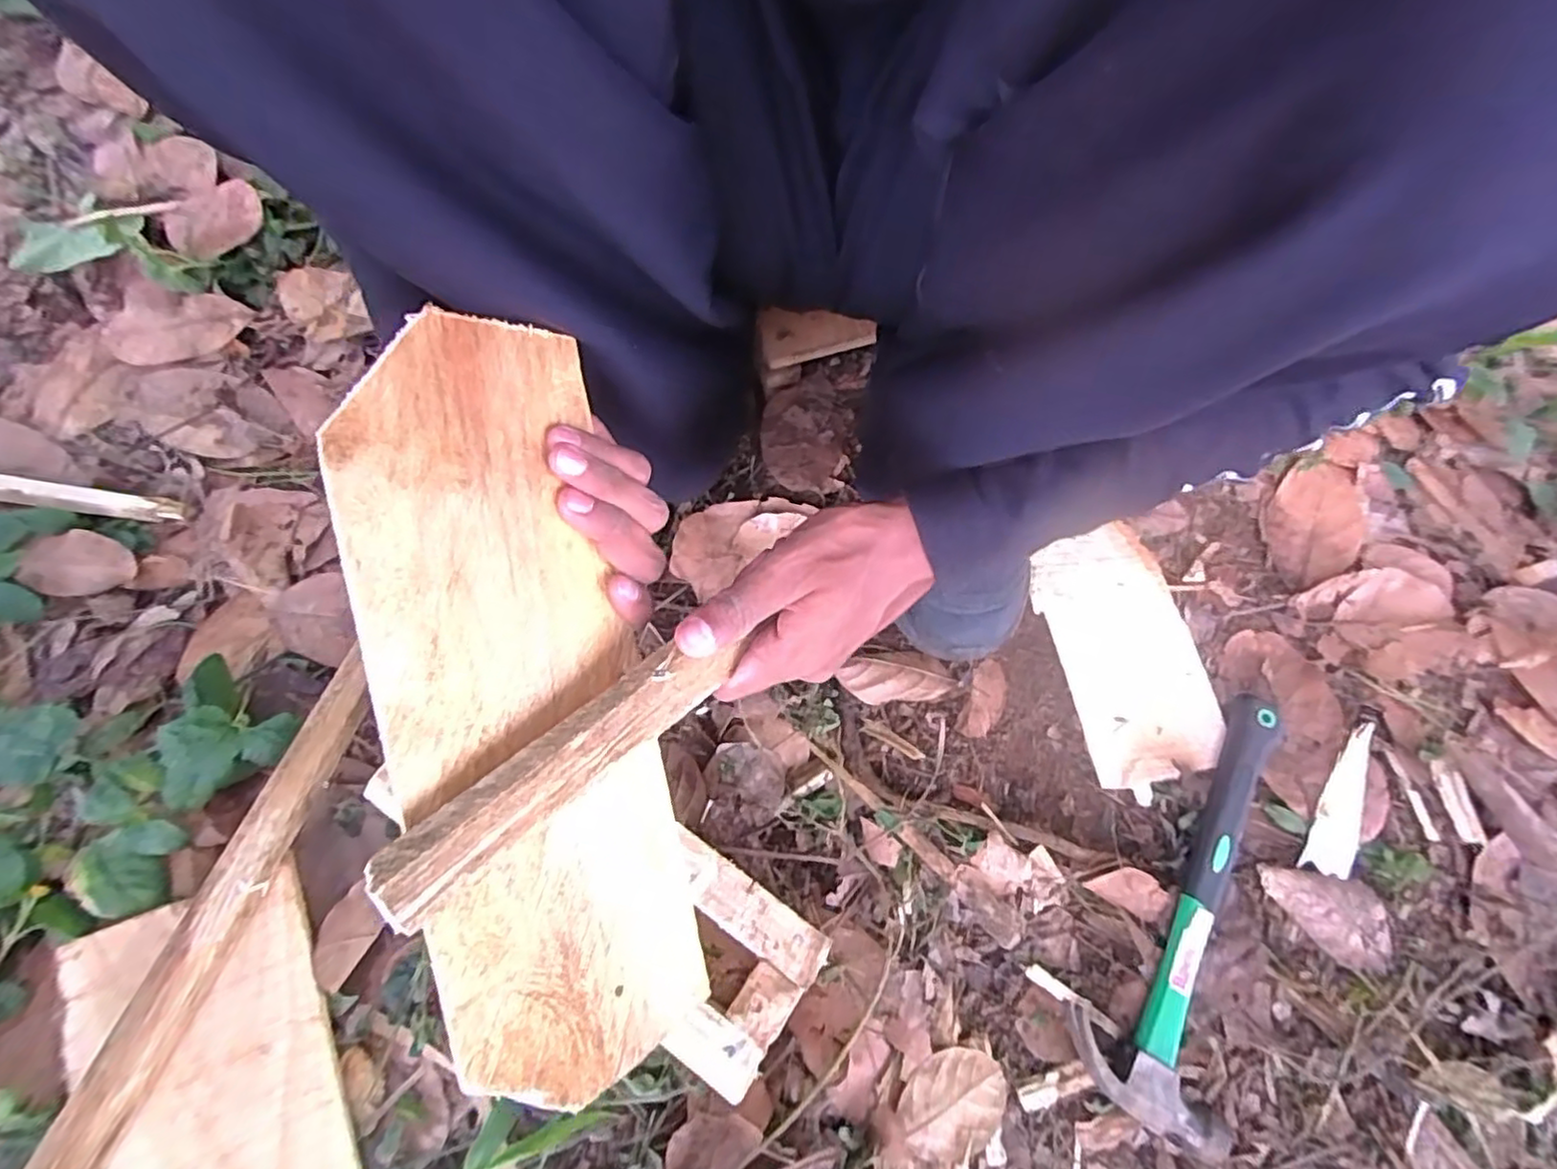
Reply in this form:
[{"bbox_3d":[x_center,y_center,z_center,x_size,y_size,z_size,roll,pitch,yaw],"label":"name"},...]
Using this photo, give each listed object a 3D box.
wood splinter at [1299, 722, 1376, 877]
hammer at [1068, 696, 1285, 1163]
[{"bbox_3d":[0.375,0.138,0.449,0.027,0.004,0.111,30,70,13],"label":"wood splinter"},{"bbox_3d":[0.274,0.198,0.416,0.092,0.023,0.256,36,71,15],"label":"hammer"}]

